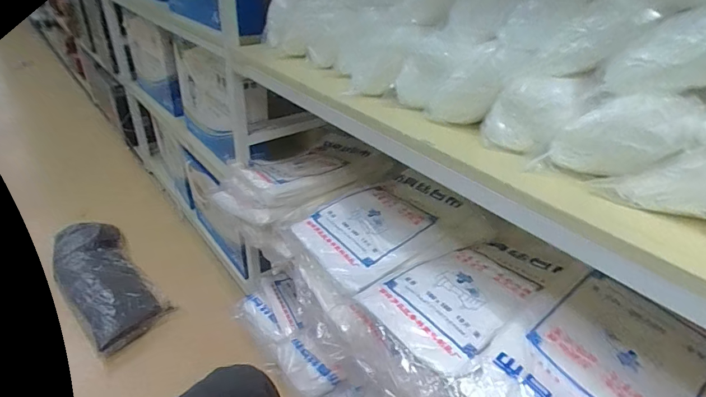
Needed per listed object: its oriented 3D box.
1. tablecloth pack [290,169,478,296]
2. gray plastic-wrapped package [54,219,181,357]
[{"bbox_3d":[0.059,0.043,0.828,0.309,0.056,0.231,-21,39,-31],"label":"tablecloth pack"},{"bbox_3d":[-0.843,0.257,1.417,0.602,0.078,0.247,29,42,35],"label":"gray plastic-wrapped package"}]

